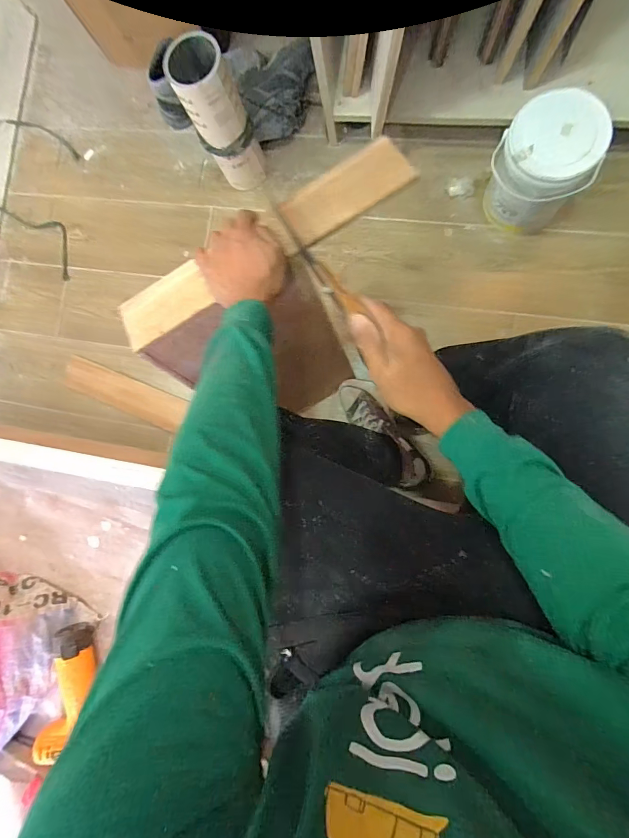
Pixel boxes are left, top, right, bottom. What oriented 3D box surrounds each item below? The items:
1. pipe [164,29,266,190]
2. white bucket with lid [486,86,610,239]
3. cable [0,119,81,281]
[{"bbox_3d":[-0.201,-0.656,0.897,0.116,0.315,0.100,-26,83,7],"label":"pipe"},{"bbox_3d":[0.451,-0.497,0.793,0.148,0.219,0.159,-1,87,9],"label":"white bucket with lid"},{"bbox_3d":[-0.799,-0.683,1.150,0.533,0.013,0.284,44,94,9],"label":"cable"}]

